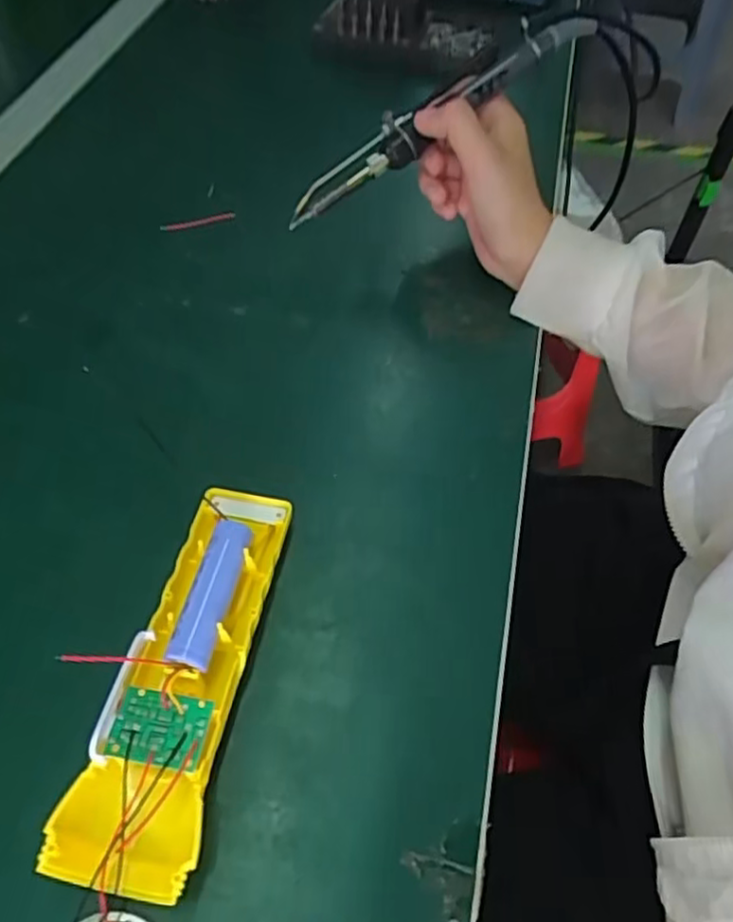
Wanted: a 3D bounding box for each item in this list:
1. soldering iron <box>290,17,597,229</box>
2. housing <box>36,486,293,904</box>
[{"bbox_3d":[0.041,-0.206,0.395,0.208,0.025,0.029,-33,60,3],"label":"soldering iron"},{"bbox_3d":[-0.072,0.081,0.275,0.047,0.031,0.161,9,56,5],"label":"housing"}]

